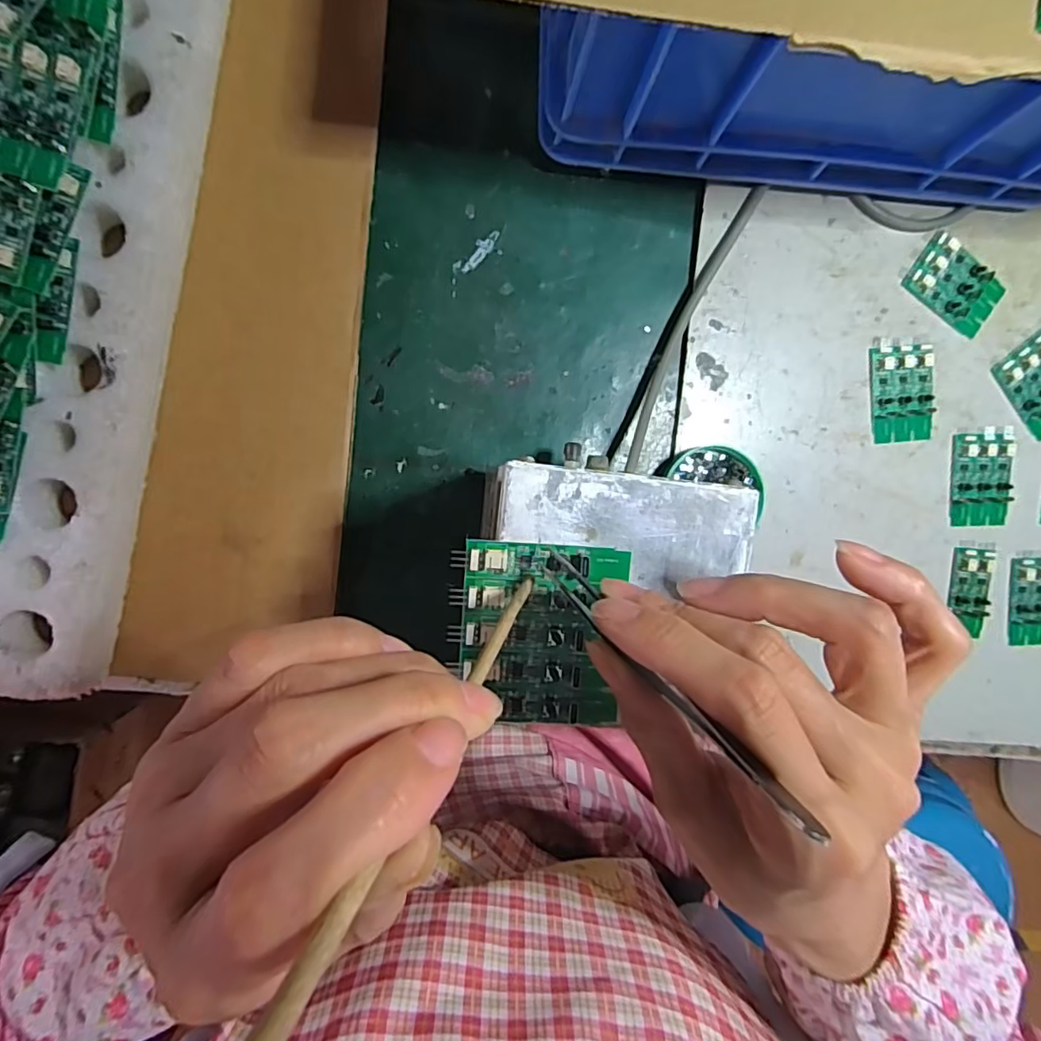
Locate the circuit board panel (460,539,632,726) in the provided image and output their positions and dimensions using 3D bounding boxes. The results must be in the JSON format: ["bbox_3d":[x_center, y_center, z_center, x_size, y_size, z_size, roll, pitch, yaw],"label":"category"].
[{"bbox_3d":[0.009,0.043,0.220,0.060,0.007,0.067,4,95,-6],"label":"circuit board panel"}]

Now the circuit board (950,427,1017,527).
[{"bbox_3d":[0.315,-0.029,0.393,0.042,0.005,0.066,0,94,-7],"label":"circuit board"}]

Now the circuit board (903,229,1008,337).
[{"bbox_3d":[0.286,-0.154,0.380,0.062,0.007,0.042,36,89,-8],"label":"circuit board"}]

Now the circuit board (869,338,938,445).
[{"bbox_3d":[0.254,-0.086,0.383,0.044,0.006,0.067,-8,95,-7],"label":"circuit board"}]

